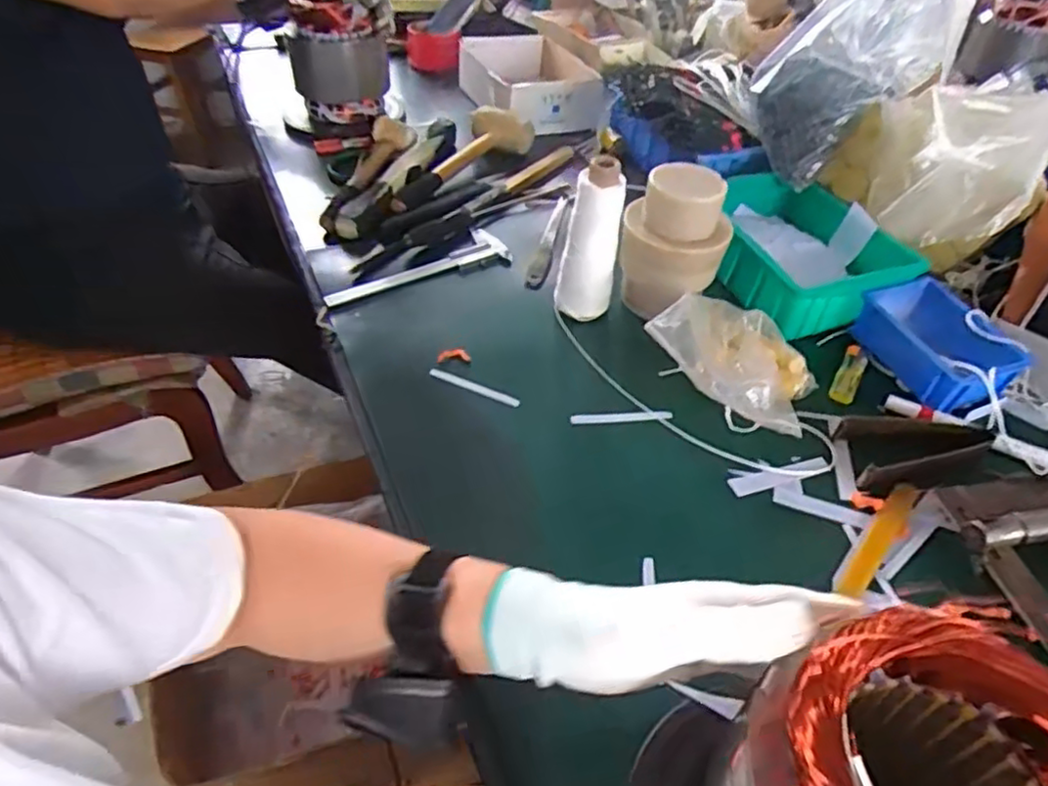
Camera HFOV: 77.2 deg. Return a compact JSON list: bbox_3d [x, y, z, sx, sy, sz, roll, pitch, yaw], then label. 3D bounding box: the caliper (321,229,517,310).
[{"bbox_3d":[-0.122,-0.142,0.779,0.225,0.009,0.065,-27,52,-27],"label":"caliper"}]

